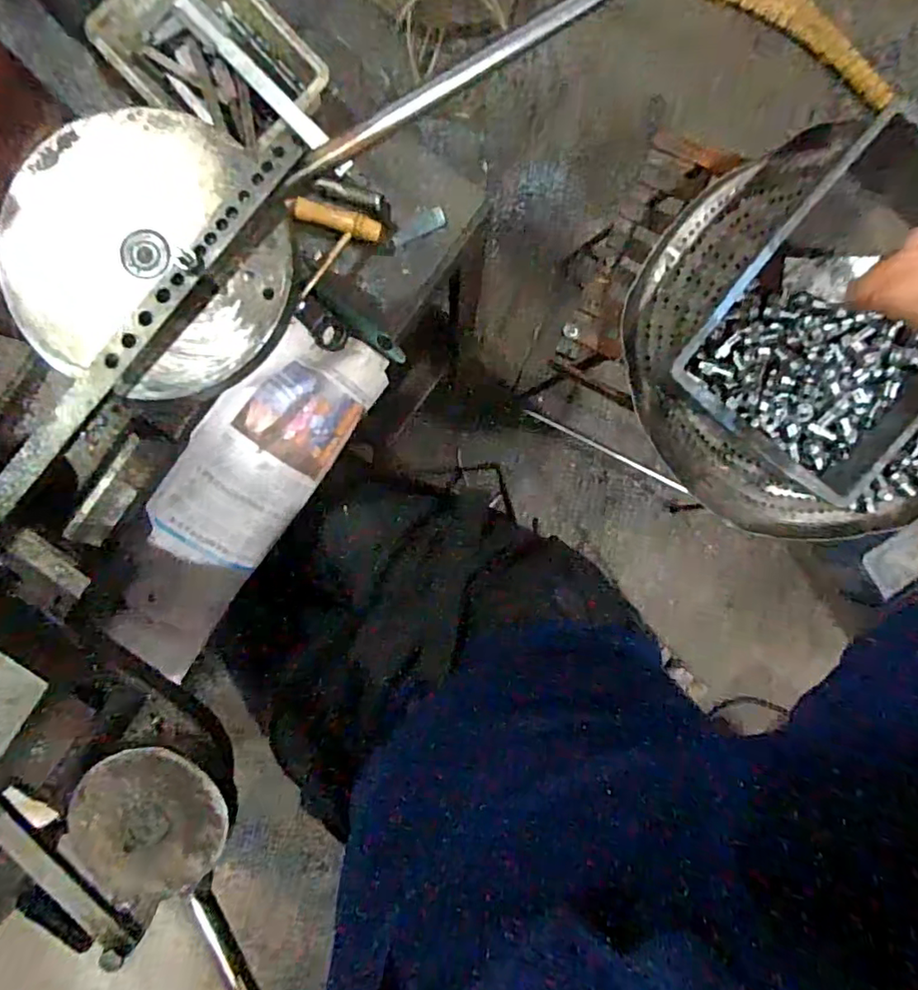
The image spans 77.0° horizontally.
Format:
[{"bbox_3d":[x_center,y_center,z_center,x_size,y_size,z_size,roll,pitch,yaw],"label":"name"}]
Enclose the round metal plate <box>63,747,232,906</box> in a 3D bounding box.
[{"bbox_3d":[-0.198,0.210,0.367,0.097,0.011,0.094,0,92,0],"label":"round metal plate"}]

